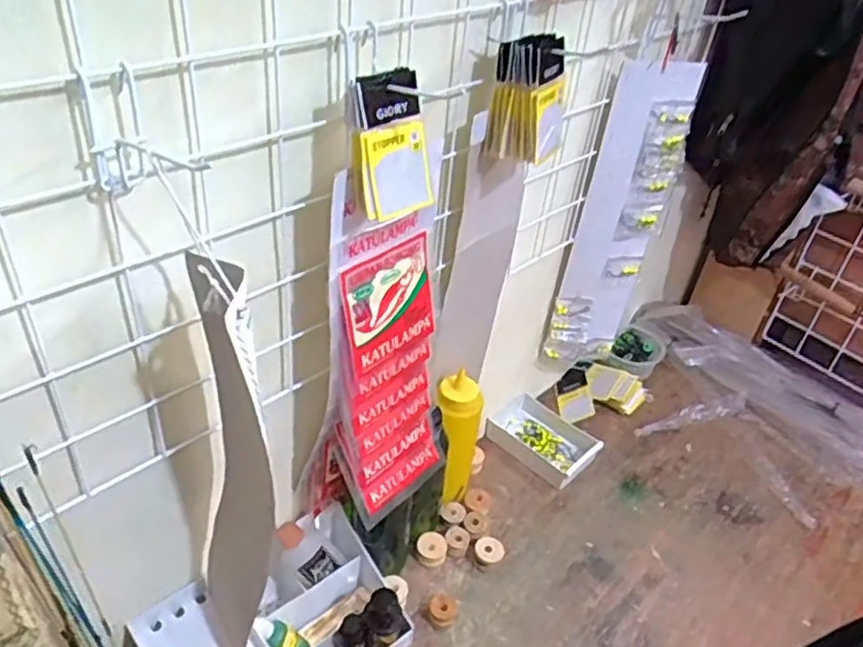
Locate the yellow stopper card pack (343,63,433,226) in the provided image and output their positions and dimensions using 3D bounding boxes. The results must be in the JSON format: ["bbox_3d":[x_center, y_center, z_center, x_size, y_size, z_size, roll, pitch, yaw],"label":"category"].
[{"bbox_3d":[-0.027,-0.124,0.482,0.054,0.095,0.019,-19,31,-24],"label":"yellow stopper card pack"}]

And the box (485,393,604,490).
[{"bbox_3d":[0.150,0.162,0.957,0.151,0.034,0.097,30,43,27],"label":"box"}]

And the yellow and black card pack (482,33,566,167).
[{"bbox_3d":[0.083,-0.188,0.579,0.061,0.093,0.051,13,38,8],"label":"yellow and black card pack"}]

